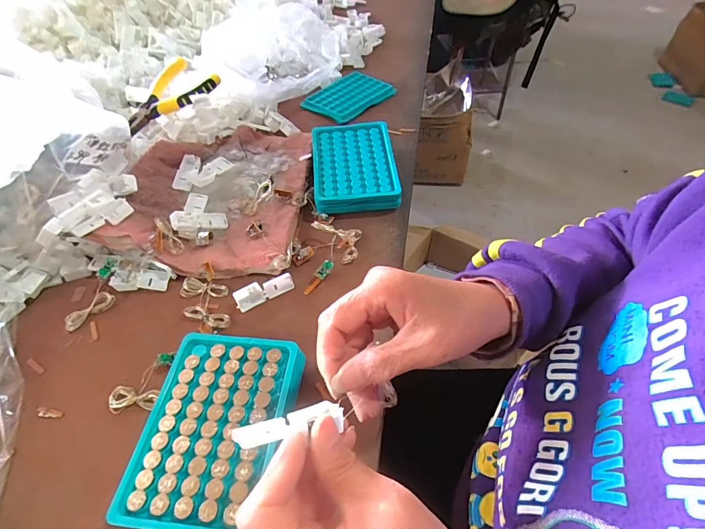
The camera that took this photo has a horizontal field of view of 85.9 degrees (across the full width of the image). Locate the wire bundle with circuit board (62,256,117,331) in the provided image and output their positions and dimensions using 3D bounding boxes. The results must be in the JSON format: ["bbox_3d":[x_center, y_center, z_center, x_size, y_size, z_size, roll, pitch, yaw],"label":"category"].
[{"bbox_3d":[-0.246,0.031,0.367,0.029,0.014,0.074,20,73,10],"label":"wire bundle with circuit board"}]

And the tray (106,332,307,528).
[{"bbox_3d":[-0.097,0.121,0.281,0.096,0.040,0.131,4,52,7],"label":"tray"}]

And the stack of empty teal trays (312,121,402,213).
[{"bbox_3d":[0.001,-0.119,0.457,0.094,0.034,0.130,-5,52,-2],"label":"stack of empty teal trays"}]

